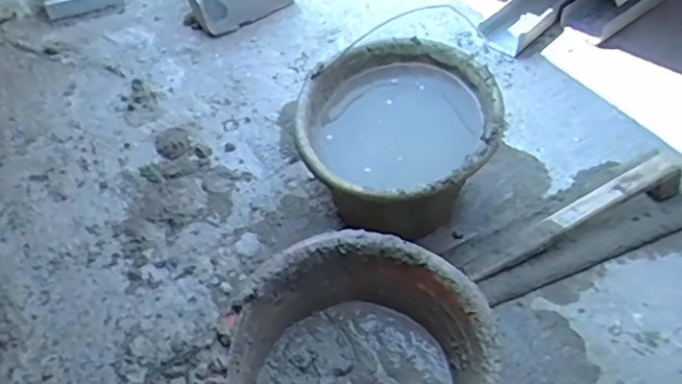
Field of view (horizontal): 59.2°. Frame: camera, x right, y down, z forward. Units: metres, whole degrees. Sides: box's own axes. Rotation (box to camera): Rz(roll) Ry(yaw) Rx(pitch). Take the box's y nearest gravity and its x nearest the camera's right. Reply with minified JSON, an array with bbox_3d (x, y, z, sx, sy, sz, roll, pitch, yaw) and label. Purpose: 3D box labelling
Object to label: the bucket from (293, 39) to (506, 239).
[{"bbox_3d":[0.066,-0.052,0.759,0.230,0.198,0.230,-2,54,3],"label":"bucket"}]

